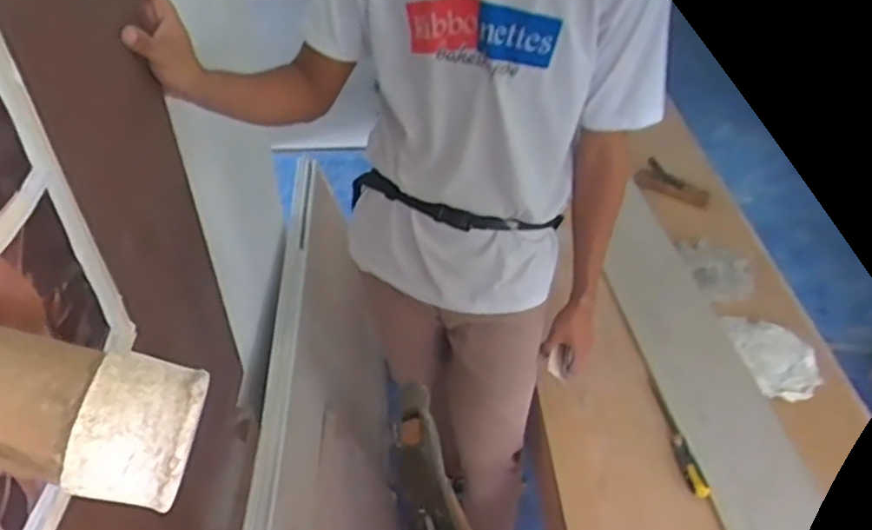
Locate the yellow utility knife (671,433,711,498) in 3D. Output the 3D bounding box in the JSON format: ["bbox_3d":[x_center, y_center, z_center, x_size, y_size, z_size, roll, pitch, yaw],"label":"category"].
[{"bbox_3d":[0.433,0.342,1.151,0.030,0.016,0.121,-3,43,-5],"label":"yellow utility knife"}]

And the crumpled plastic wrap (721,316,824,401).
[{"bbox_3d":[0.684,0.182,1.348,0.156,0.023,0.205,-1,43,-3],"label":"crumpled plastic wrap"}]

